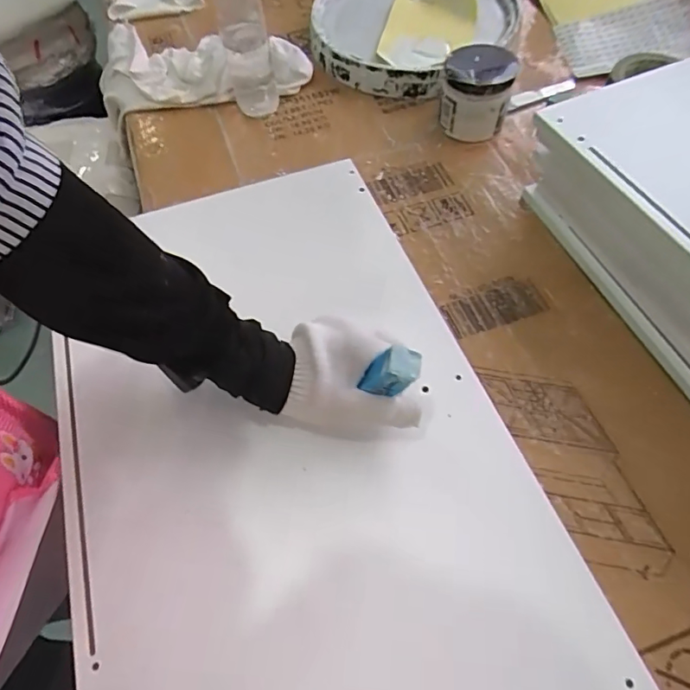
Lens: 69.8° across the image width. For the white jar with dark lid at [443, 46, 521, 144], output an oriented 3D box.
[{"bbox_3d":[0.155,-0.292,0.579,0.074,0.082,0.080,-2,59,3],"label":"white jar with dark lid"}]

